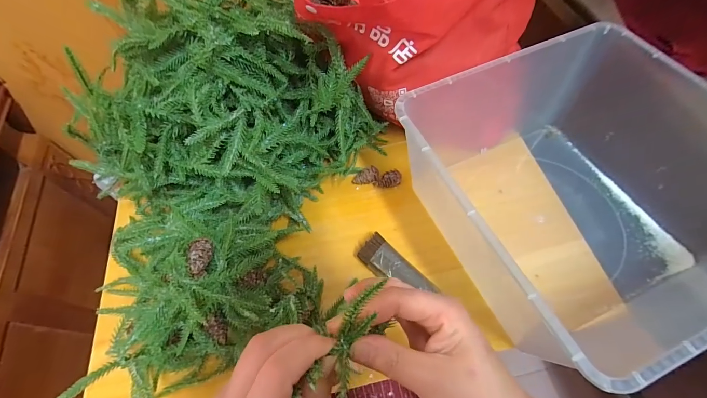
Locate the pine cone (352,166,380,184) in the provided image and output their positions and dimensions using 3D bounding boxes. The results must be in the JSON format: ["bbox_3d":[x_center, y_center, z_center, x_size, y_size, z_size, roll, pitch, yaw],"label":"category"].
[{"bbox_3d":[0.017,-0.034,0.451,0.036,0.024,0.025,-2,61,3],"label":"pine cone"}]

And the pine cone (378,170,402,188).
[{"bbox_3d":[0.051,-0.028,0.447,0.029,0.022,0.022,14,63,12],"label":"pine cone"}]

